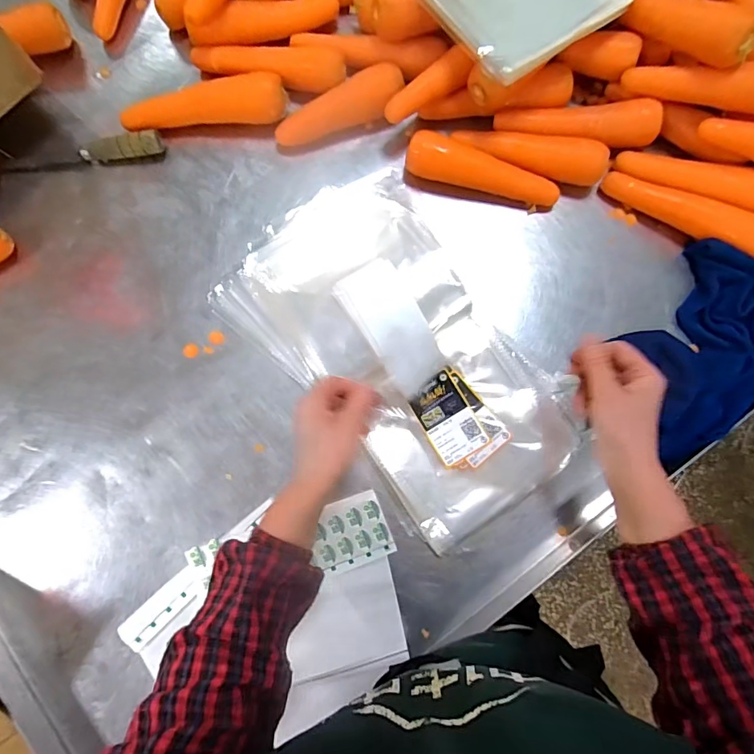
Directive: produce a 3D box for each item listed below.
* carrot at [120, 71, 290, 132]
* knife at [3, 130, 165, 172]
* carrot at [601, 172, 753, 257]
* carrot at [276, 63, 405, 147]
[{"bbox_3d":[-0.209,-0.328,0.560,0.193,0.052,0.042,-6,84,-2],"label":"carrot"},{"bbox_3d":[-0.359,-0.275,0.562,0.191,0.031,0.023,-7,84,-2],"label":"knife"},{"bbox_3d":[0.374,-0.197,0.552,0.205,0.042,0.043,23,84,2],"label":"carrot"},{"bbox_3d":[-0.046,-0.330,0.567,0.163,0.041,0.047,-25,84,-4],"label":"carrot"}]

